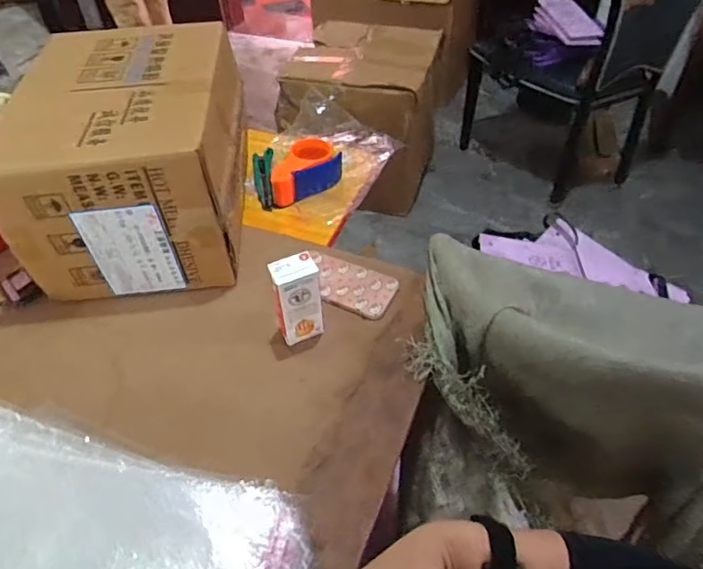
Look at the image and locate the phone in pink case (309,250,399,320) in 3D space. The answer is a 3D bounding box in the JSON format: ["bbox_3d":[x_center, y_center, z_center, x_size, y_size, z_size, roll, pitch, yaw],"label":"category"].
[{"bbox_3d":[-0.006,-0.002,0.811,0.147,0.017,0.092,18,50,18],"label":"phone in pink case"}]

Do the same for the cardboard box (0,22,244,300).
[{"bbox_3d":[-0.320,-0.199,0.826,0.278,0.237,0.369,-3,46,-1],"label":"cardboard box"}]

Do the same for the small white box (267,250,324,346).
[{"bbox_3d":[-0.071,0.023,0.708,0.058,0.133,0.042,-11,47,-9],"label":"small white box"}]

